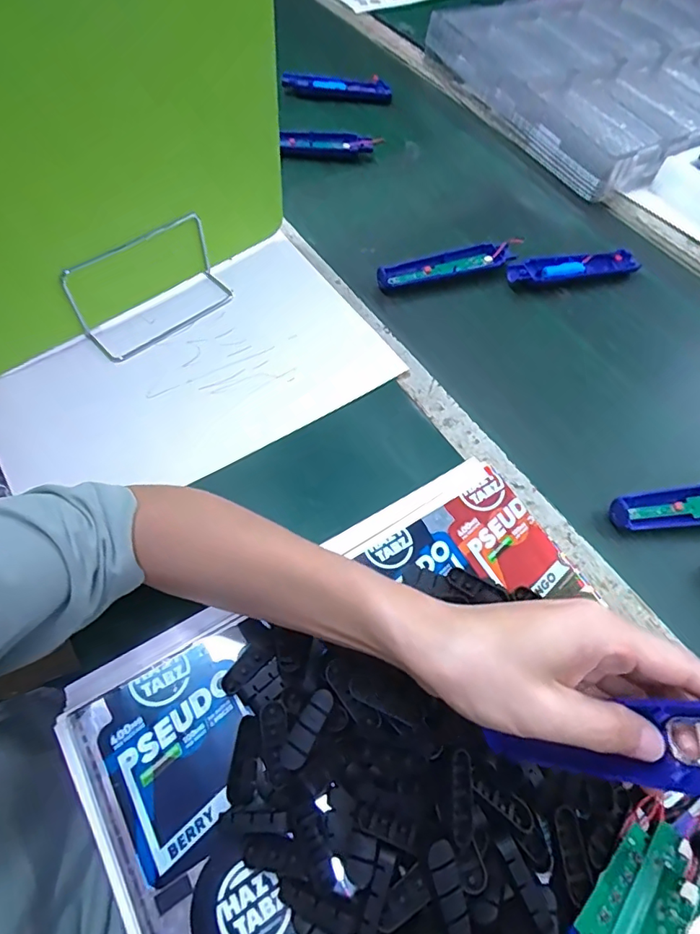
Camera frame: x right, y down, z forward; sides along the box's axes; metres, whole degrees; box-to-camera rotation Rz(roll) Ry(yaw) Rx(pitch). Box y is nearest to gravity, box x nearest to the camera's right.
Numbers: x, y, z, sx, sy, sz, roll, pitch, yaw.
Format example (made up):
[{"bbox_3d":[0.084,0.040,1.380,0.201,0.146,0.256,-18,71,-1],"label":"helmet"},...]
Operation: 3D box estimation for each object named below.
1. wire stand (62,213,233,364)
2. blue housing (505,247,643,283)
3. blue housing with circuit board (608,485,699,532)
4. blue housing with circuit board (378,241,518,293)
[{"bbox_3d":[-0.195,-0.188,0.508,0.163,0.087,0.078,-40,71,-21],"label":"wire stand"},{"bbox_3d":[0.275,-0.244,0.626,0.174,0.014,0.036,-12,63,-10],"label":"blue housing"},{"bbox_3d":[0.317,0.034,0.461,0.162,0.015,0.038,-4,62,-5],"label":"blue housing with circuit board"},{"bbox_3d":[0.113,-0.242,0.611,0.170,0.015,0.038,-15,64,-11],"label":"blue housing with circuit board"}]

